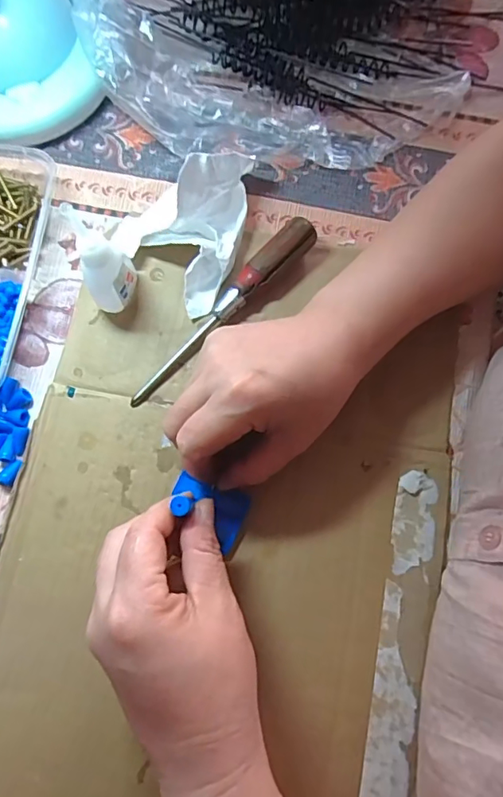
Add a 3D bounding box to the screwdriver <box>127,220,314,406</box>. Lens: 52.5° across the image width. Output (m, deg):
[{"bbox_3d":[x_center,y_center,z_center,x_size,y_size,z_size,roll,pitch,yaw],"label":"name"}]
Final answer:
[{"bbox_3d":[-0.020,-0.056,0.317,0.152,0.023,0.019,-43,79,-8],"label":"screwdriver"}]

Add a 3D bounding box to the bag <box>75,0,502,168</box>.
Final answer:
[{"bbox_3d":[0.034,-0.319,0.364,0.290,0.048,0.317,7,77,3],"label":"bag"}]

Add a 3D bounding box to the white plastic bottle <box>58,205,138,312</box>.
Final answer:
[{"bbox_3d":[-0.085,-0.076,0.294,0.022,0.082,0.027,-6,77,0],"label":"white plastic bottle"}]

